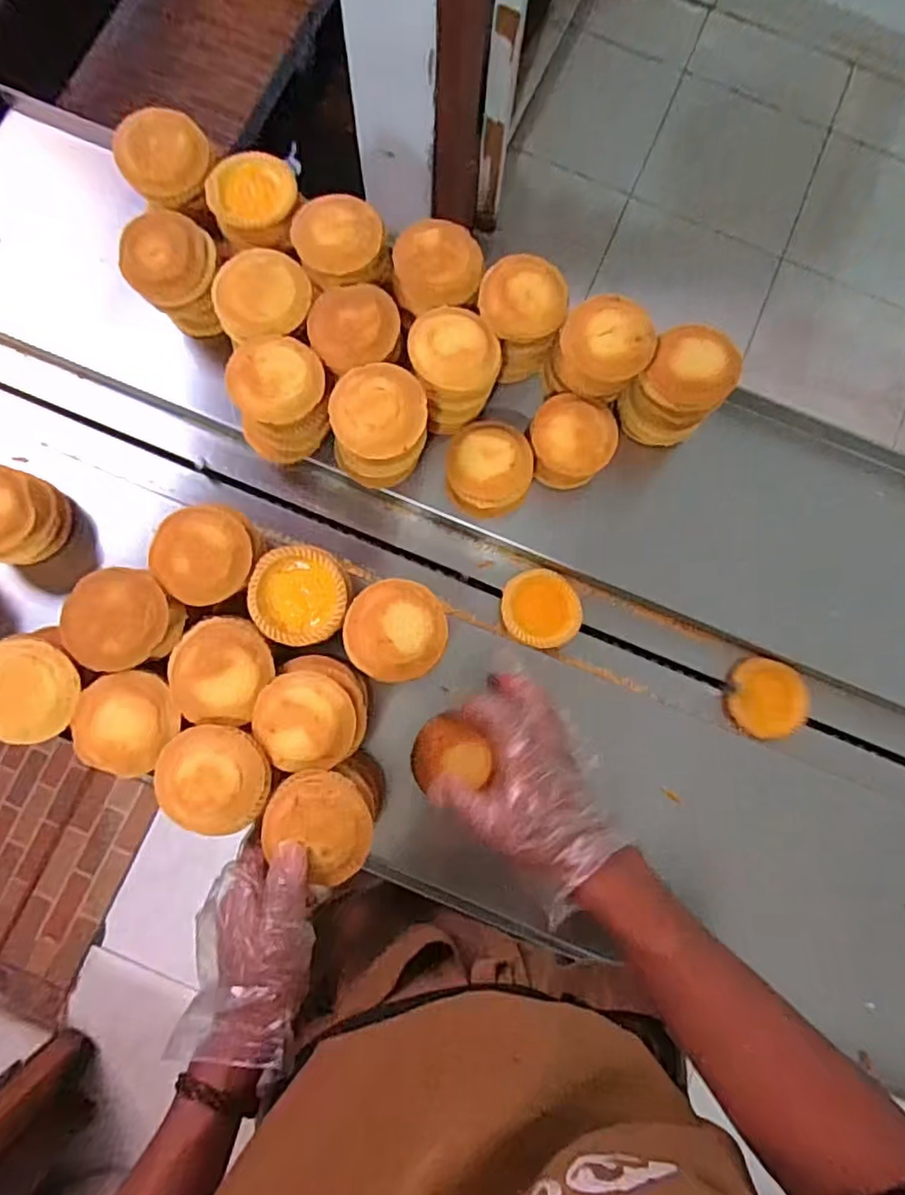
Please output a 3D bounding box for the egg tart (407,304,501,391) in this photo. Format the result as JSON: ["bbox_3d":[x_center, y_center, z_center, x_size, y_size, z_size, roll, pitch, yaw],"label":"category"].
[{"bbox_3d":[0.002,-0.195,0.496,0.070,0.016,0.071,0,81,-2],"label":"egg tart"}]

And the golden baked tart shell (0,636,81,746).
[{"bbox_3d":[-0.297,0.065,0.436,0.067,0.021,0.070,10,81,-1],"label":"golden baked tart shell"}]

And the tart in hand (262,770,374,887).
[{"bbox_3d":[-0.090,0.153,0.428,0.075,0.015,0.063,28,81,2],"label":"tart in hand"}]

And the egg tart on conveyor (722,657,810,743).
[{"bbox_3d":[0.277,0.090,0.557,0.070,0.017,0.069,25,81,2],"label":"egg tart on conveyor"}]

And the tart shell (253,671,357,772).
[{"bbox_3d":[-0.104,0.087,0.441,0.069,0.016,0.067,-5,81,-3],"label":"tart shell"}]

